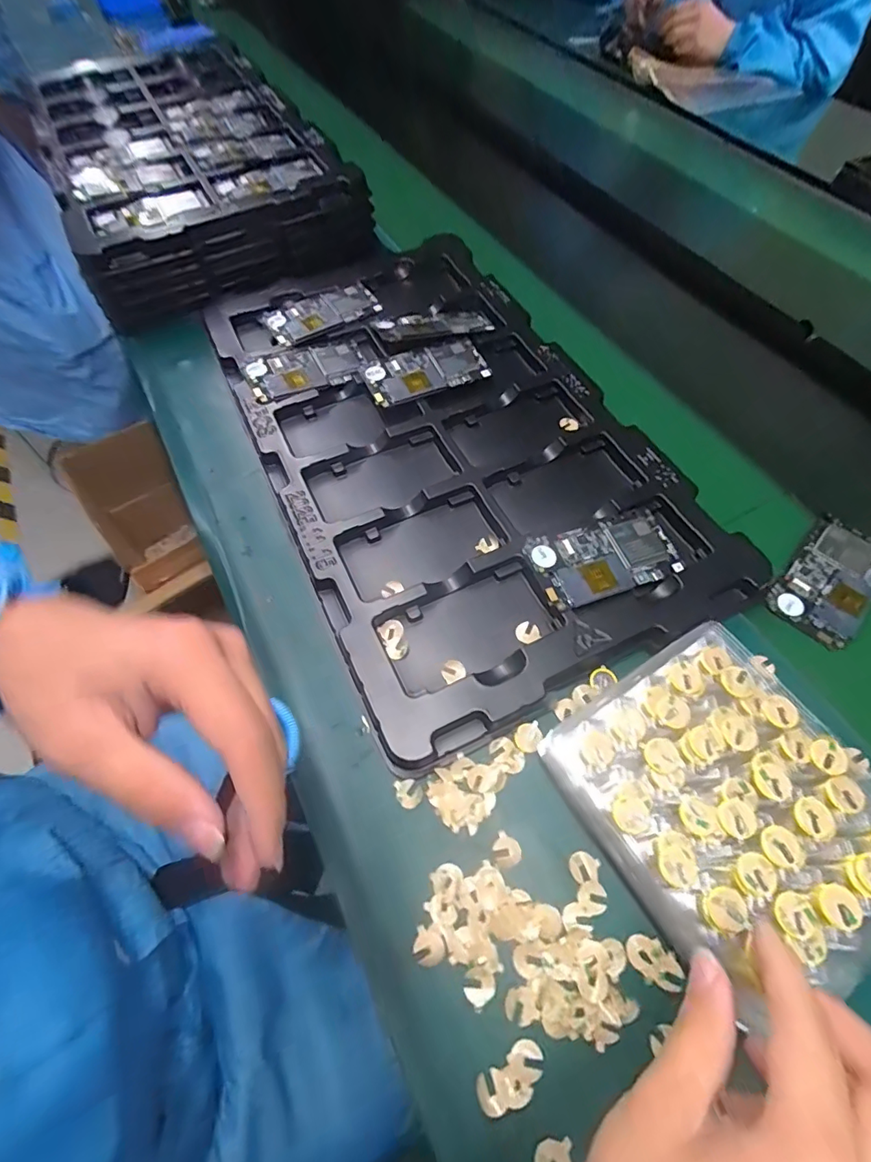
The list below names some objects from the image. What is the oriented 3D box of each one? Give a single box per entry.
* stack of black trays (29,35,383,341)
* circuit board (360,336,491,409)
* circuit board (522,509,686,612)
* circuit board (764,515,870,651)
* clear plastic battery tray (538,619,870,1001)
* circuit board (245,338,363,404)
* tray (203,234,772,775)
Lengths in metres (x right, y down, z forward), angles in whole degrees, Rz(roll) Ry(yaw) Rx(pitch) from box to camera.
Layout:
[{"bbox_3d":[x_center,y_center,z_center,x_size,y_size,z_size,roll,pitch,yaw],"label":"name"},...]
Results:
[{"bbox_3d":[-0.346,-0.589,0.685,0.336,0.088,0.549,-24,64,-14],"label":"stack of black trays"},{"bbox_3d":[-0.008,-0.217,0.510,0.127,0.010,0.061,-22,71,-14],"label":"circuit board"},{"bbox_3d":[0.137,-0.019,0.400,0.119,0.011,0.063,-18,63,-10],"label":"circuit board"},{"bbox_3d":[0.334,-0.002,0.417,0.124,0.006,0.065,-40,69,-20],"label":"circuit board"},{"bbox_3d":[0.174,0.133,0.296,0.144,0.046,0.176,-32,64,-17],"label":"clear plastic battery tray"},{"bbox_3d":[-0.132,-0.220,0.514,0.121,0.009,0.060,-21,66,-18],"label":"circuit board"},{"bbox_3d":[0.006,-0.145,0.479,0.327,0.032,0.531,-23,62,-13],"label":"tray"}]

